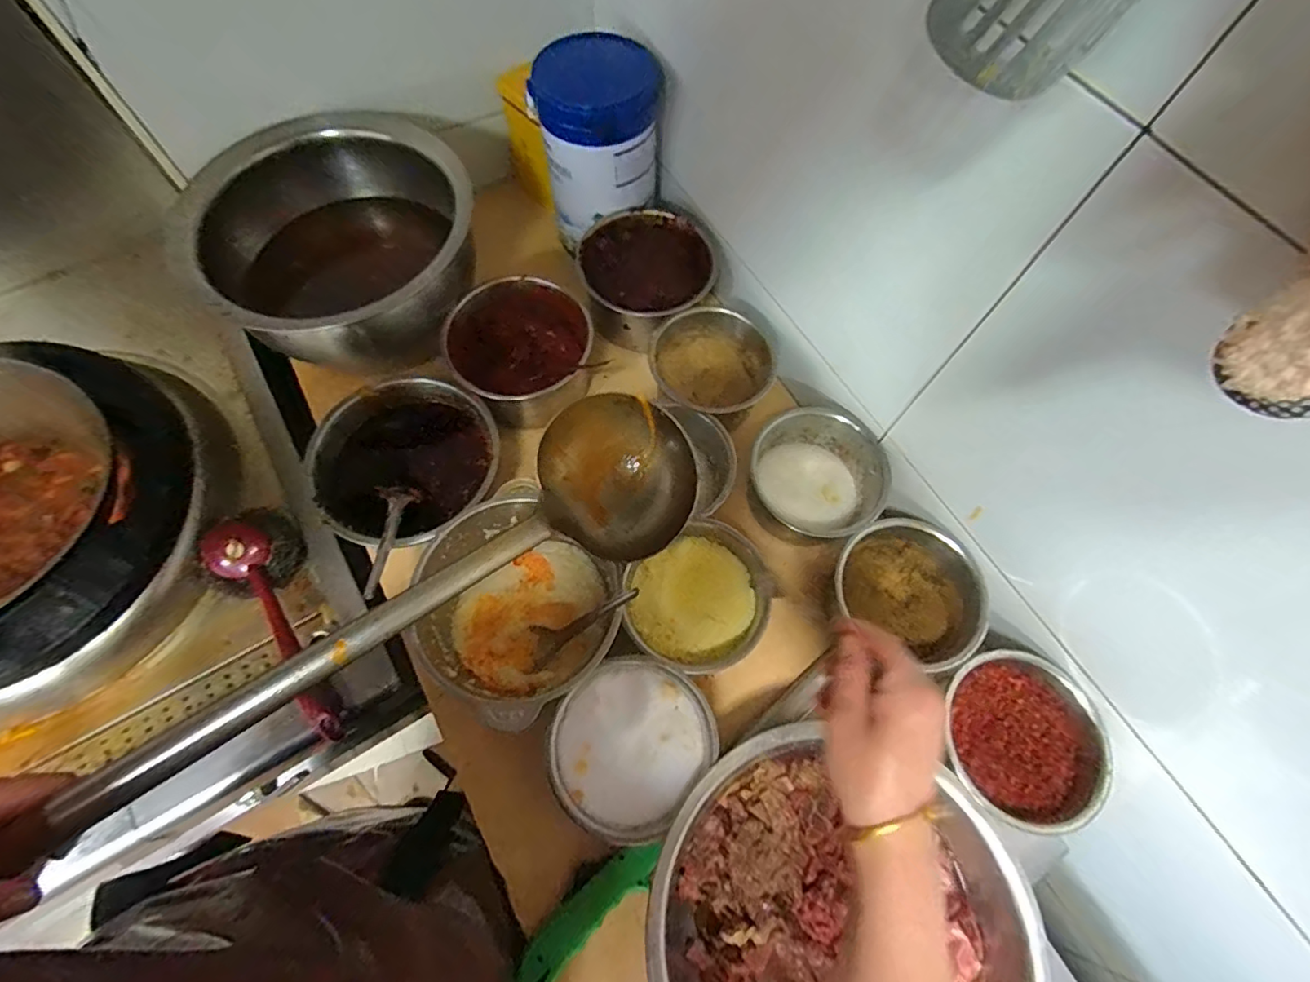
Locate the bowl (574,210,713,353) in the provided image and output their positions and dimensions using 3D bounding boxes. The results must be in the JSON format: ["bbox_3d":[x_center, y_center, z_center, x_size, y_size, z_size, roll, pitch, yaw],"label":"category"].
[{"bbox_3d":[-0.013,-0.247,0.648,0.145,0.058,0.150,1,67,-3],"label":"bowl"}]

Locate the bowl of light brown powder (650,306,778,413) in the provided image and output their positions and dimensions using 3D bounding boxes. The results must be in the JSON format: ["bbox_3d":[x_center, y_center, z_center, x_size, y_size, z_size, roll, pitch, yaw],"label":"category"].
[{"bbox_3d":[0.061,-0.154,0.633,0.142,0.057,0.113,-1,67,-4],"label":"bowl of light brown powder"}]

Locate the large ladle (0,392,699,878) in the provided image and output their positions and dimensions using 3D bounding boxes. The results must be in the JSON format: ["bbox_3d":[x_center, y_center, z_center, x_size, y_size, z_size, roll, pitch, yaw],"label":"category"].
[{"bbox_3d":[-0.152,0.081,0.361,0.420,0.076,0.111,-35,73,-23],"label":"large ladle"}]

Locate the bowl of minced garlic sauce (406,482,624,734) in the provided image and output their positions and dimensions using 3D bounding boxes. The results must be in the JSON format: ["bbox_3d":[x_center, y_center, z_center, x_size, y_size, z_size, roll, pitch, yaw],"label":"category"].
[{"bbox_3d":[-0.121,0.105,0.505,0.171,0.082,0.156,1,67,-3],"label":"bowl of minced garlic sauce"}]

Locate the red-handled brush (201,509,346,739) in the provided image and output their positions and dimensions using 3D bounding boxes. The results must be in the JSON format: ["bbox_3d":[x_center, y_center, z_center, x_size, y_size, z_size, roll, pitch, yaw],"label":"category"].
[{"bbox_3d":[-0.389,0.127,0.602,0.269,0.042,0.107,42,71,14],"label":"red-handled brush"}]

